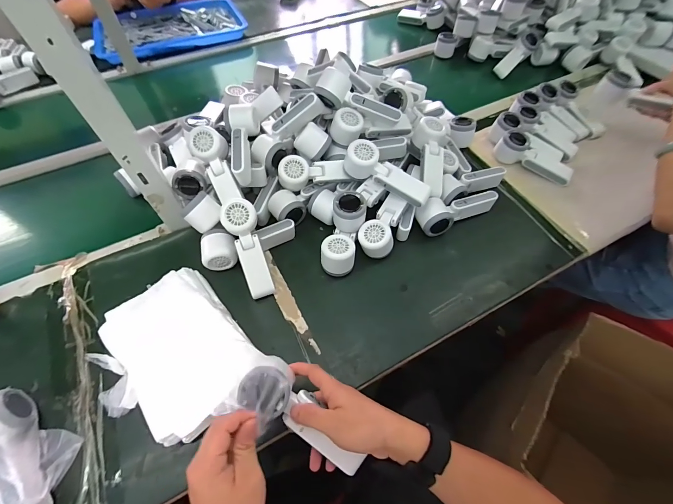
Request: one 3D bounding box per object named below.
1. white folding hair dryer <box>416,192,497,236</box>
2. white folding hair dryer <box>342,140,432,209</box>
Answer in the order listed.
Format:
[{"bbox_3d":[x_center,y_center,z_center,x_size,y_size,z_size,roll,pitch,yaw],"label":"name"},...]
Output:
[{"bbox_3d":[0.230,-0.085,0.606,0.167,0.050,0.059,-24,60,-15],"label":"white folding hair dryer"},{"bbox_3d":[0.090,-0.138,0.569,0.164,0.056,0.066,30,64,-1],"label":"white folding hair dryer"}]

